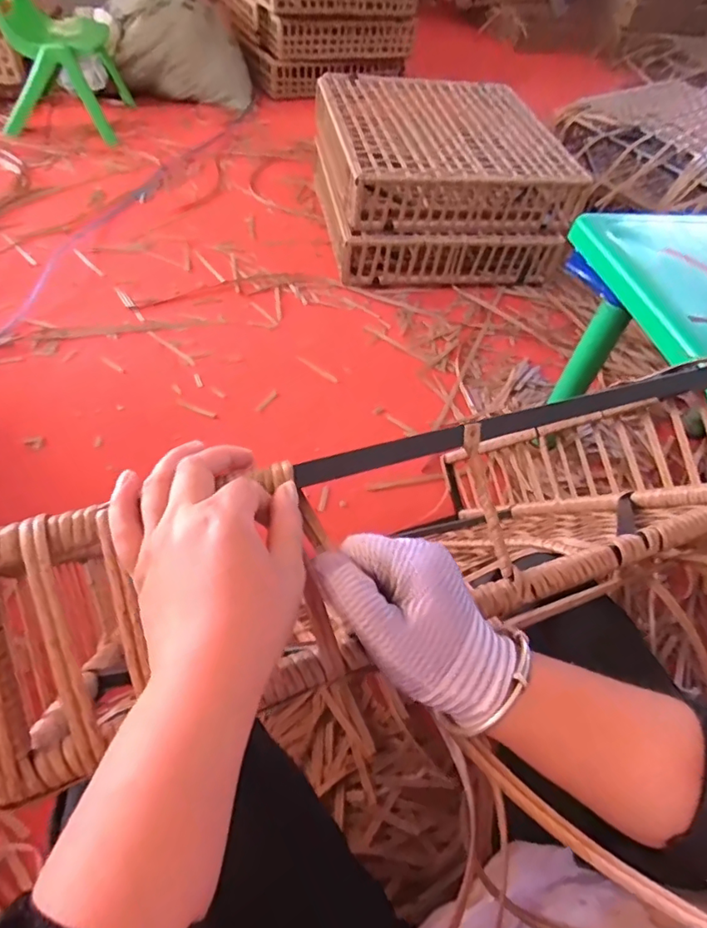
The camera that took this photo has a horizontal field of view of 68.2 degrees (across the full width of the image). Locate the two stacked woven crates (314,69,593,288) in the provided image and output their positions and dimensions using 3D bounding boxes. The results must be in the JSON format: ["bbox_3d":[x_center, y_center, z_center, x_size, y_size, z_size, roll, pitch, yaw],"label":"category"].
[{"bbox_3d":[0.238,-0.882,1.621,0.640,0.331,0.709,-3,53,-10],"label":"two stacked woven crates"}]

